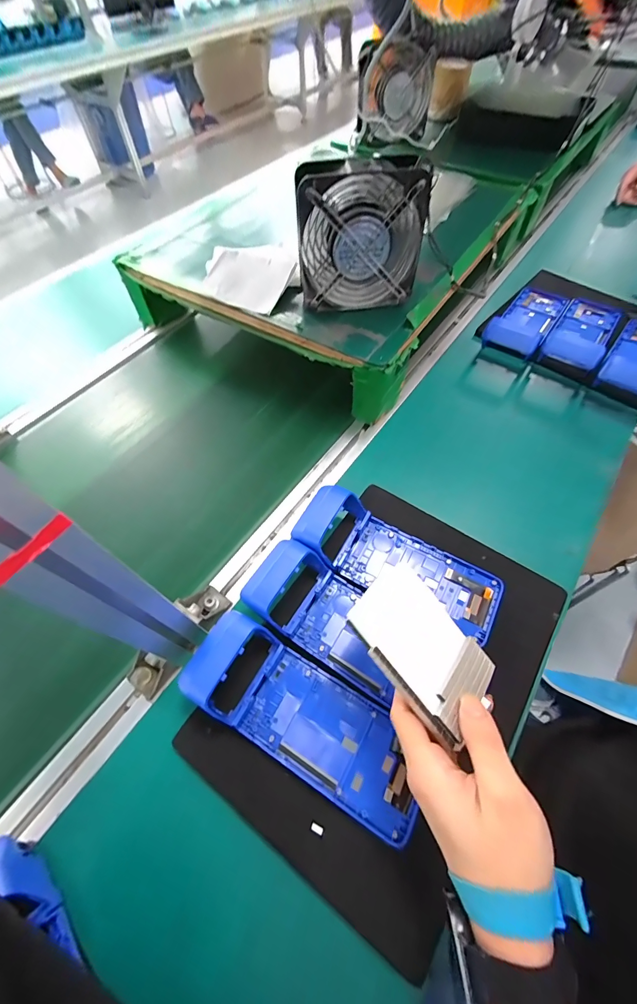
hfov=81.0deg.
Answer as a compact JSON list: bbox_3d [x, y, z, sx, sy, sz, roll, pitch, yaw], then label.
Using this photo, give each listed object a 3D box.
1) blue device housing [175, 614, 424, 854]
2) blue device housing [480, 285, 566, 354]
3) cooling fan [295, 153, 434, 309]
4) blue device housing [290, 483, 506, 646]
[{"bbox_3d":[-0.012,0.188,0.329,0.224,0.039,0.082,26,64,16],"label":"blue device housing"},{"bbox_3d":[0.350,-0.312,0.619,0.078,0.060,0.199,31,66,18],"label":"blue device housing"},{"bbox_3d":[0.051,-0.328,0.467,0.148,0.152,0.058,-4,60,0],"label":"cooling fan"},{"bbox_3d":[0.085,0.061,0.399,0.223,0.044,0.081,25,64,16],"label":"blue device housing"}]

